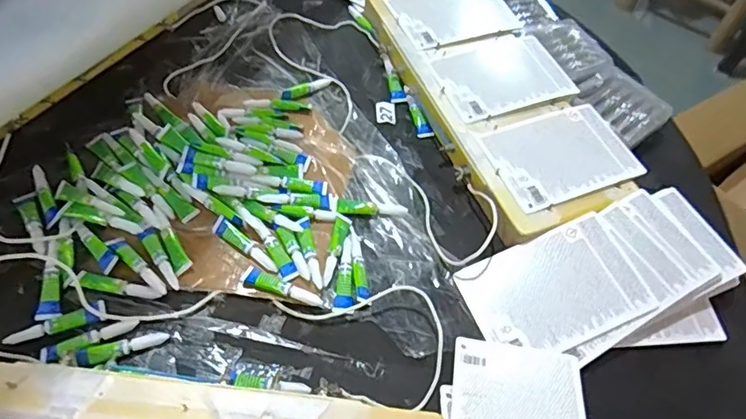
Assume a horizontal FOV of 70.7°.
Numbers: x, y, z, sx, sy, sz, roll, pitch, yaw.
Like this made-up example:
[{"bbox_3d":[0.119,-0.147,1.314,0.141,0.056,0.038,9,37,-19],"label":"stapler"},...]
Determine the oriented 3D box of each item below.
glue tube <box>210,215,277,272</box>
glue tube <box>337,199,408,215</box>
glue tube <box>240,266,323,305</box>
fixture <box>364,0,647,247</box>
[{"bbox_3d":[-0.129,0.035,0.531,0.079,0.014,0.017,33,58,15],"label":"glue tube"},{"bbox_3d":[-0.001,-0.002,0.579,0.076,0.008,0.016,1,56,-6],"label":"glue tube"},{"bbox_3d":[-0.089,0.078,0.514,0.079,0.010,0.018,21,56,8],"label":"glue tube"},{"bbox_3d":[0.155,-0.161,0.672,0.197,0.028,0.416,-16,59,-17],"label":"fixture"}]

